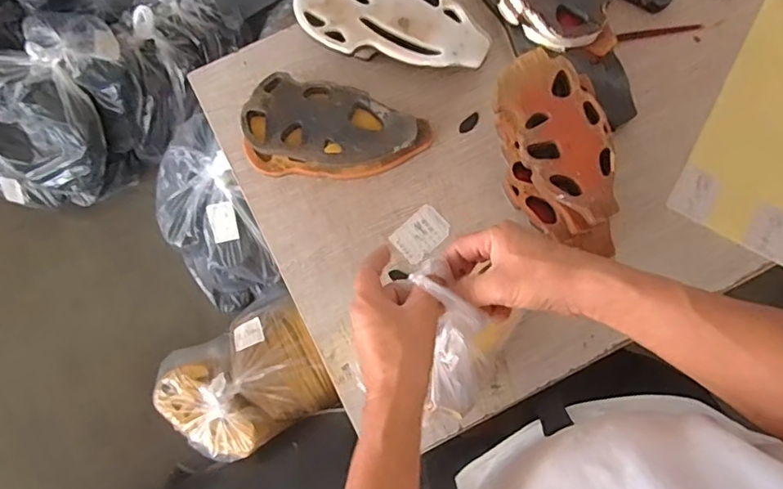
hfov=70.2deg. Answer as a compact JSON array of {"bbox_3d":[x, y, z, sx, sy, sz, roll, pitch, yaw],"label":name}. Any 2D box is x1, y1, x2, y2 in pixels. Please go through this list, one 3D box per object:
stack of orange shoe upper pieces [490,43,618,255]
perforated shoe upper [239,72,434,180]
[{"bbox_3d":[0.198,-0.099,0.669,0.121,0.101,0.236,-14,80,-1],"label":"stack of orange shoe upper pieces"},{"bbox_3d":[-0.067,-0.145,0.704,0.232,0.053,0.119,1,80,2],"label":"perforated shoe upper"}]

